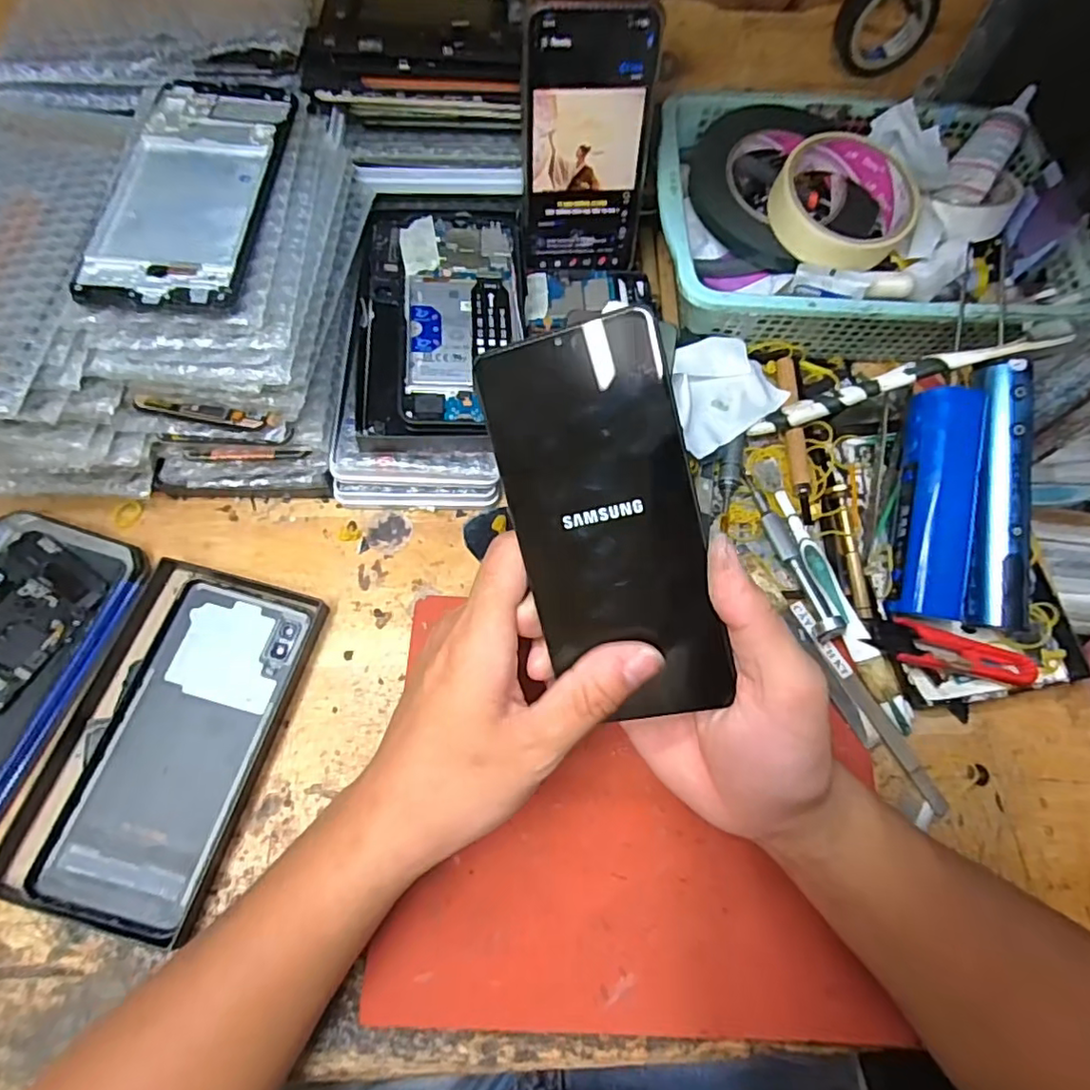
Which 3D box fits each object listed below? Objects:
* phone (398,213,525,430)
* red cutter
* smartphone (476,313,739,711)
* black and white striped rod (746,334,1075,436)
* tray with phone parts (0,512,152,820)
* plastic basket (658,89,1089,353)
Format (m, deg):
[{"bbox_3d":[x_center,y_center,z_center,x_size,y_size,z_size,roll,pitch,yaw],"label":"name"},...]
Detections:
[{"bbox_3d":[-0.051,-0.143,0.377,0.071,0.014,0.155,-3,69,-4],"label":"phone"},{"bbox_3d":[0.231,0.061,0.346,0.097,0.012,0.025,13,68,2],"label":"red cutter"},{"bbox_3d":[0.025,-0.006,0.246,0.072,0.008,0.160,-12,102,14],"label":"smartphone"},{"bbox_3d":[0.210,-0.097,0.368,0.167,0.010,0.016,-16,67,20],"label":"black and white striped rod"},{"bbox_3d":[-0.296,0.069,0.325,0.102,0.011,0.175,20,69,5],"label":"tray with phone parts"},{"bbox_3d":[0.212,-0.212,0.419,0.274,0.066,0.203,2,68,-2],"label":"plastic basket"}]

